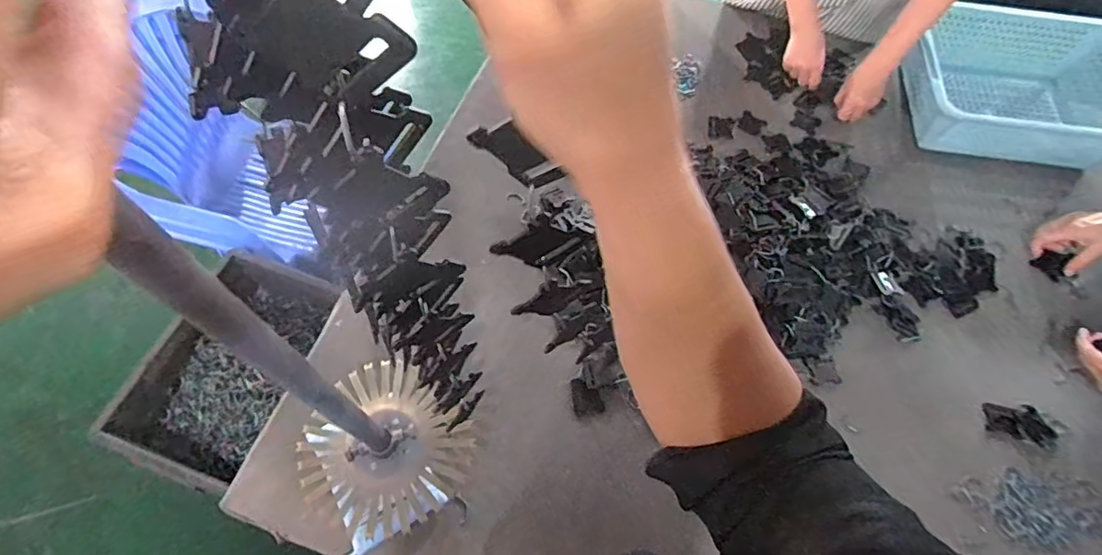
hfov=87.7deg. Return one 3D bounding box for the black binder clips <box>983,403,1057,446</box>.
[{"bbox_3d":[0.694,0.214,0.847,0.104,0.013,0.050,11,63,1],"label":"black binder clips"}]

